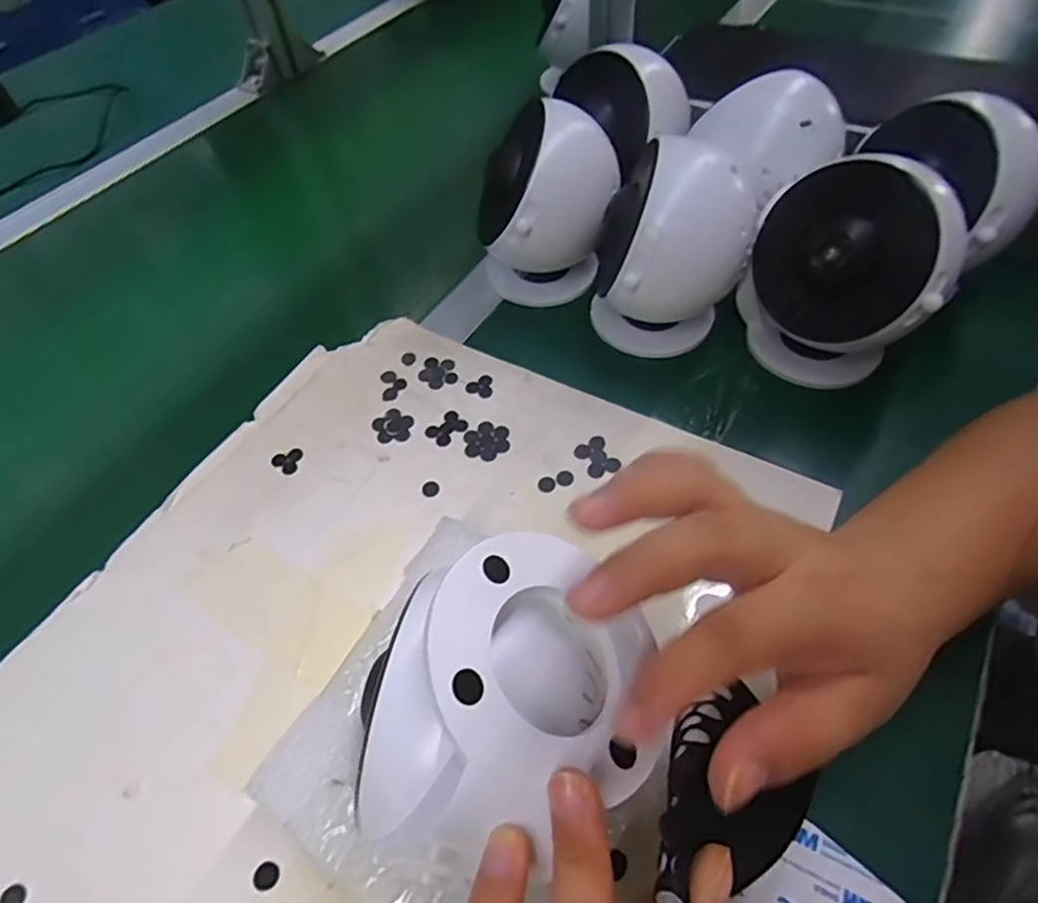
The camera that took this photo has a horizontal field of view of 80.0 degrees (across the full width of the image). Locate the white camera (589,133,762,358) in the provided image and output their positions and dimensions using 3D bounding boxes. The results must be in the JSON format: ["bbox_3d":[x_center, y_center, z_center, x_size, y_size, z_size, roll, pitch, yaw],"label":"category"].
[{"bbox_3d":[0.095,-0.124,0.391,0.094,0.118,0.087,6,55,10],"label":"white camera"}]

